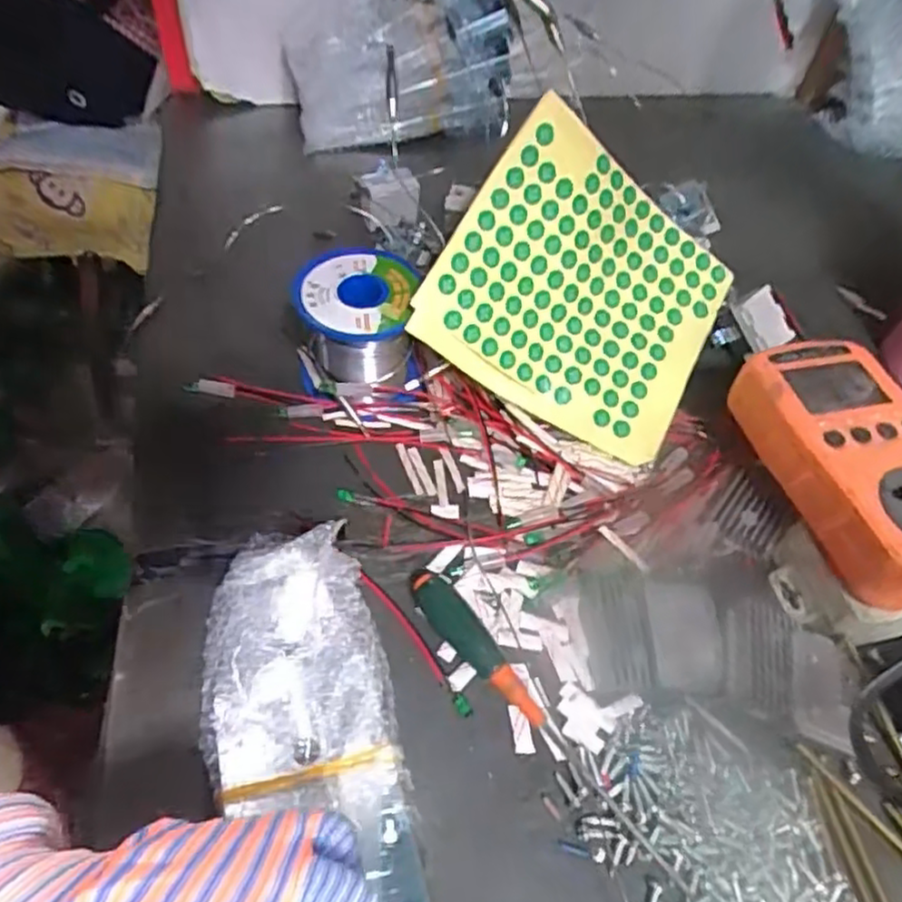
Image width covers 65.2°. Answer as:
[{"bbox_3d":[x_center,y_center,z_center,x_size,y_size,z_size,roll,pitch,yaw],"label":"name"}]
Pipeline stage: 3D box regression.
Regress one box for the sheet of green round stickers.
[{"bbox_3d":[0.071,-0.081,0.368,0.152,0.024,0.134,33,86,-22],"label":"sheet of green round stickers"}]

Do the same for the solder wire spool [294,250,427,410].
[{"bbox_3d":[-0.050,-0.065,0.376,0.062,0.064,0.064,-9,54,-12],"label":"solder wire spool"}]

